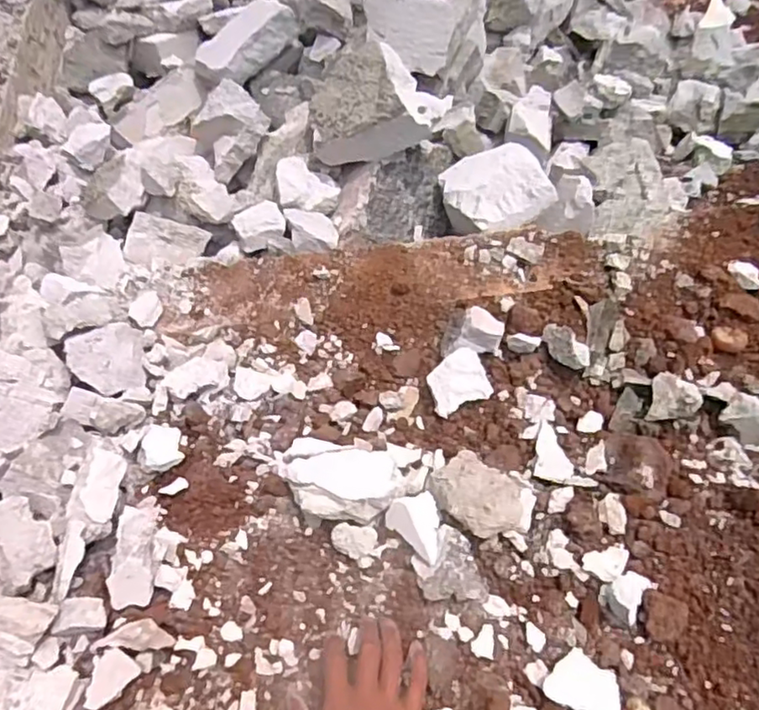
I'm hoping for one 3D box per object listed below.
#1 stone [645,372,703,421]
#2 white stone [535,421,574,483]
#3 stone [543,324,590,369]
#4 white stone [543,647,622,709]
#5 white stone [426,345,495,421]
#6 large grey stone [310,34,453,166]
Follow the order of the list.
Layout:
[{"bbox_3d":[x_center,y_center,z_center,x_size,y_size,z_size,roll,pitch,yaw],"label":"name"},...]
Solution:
[{"bbox_3d":[0.373,0.057,0.798,0.058,0.038,0.058,15,58,9],"label":"stone"},{"bbox_3d":[0.215,0.118,0.775,0.043,0.016,0.081,12,58,7],"label":"white stone"},{"bbox_3d":[0.247,-0.012,0.845,0.025,0.048,0.083,-30,62,-18],"label":"stone"},{"bbox_3d":[0.196,0.312,0.599,0.067,0.018,0.053,21,59,13],"label":"white stone"},{"bbox_3d":[0.105,0.036,0.838,0.079,0.039,0.066,-25,60,-15],"label":"white stone"},{"bbox_3d":[-0.005,-0.442,1.102,0.231,0.103,0.211,-3,57,-2],"label":"large grey stone"}]

